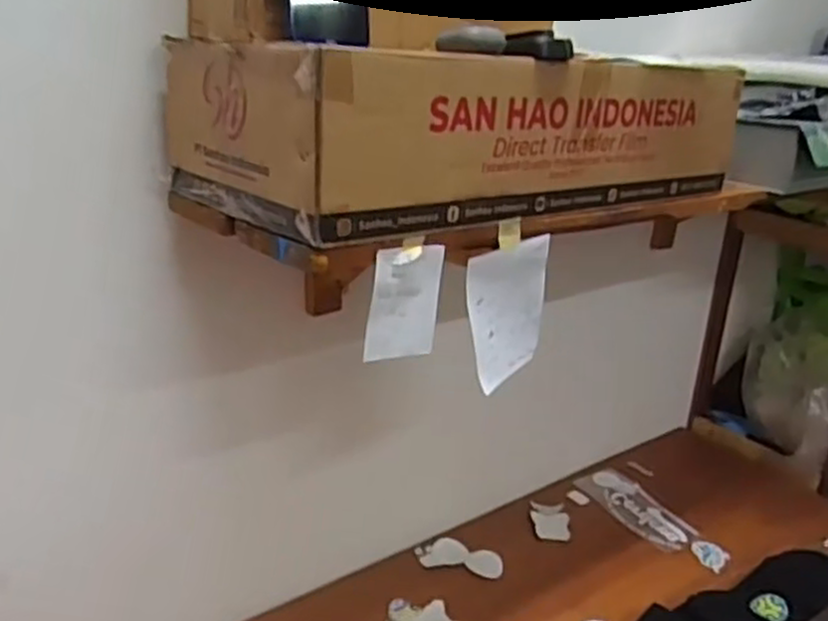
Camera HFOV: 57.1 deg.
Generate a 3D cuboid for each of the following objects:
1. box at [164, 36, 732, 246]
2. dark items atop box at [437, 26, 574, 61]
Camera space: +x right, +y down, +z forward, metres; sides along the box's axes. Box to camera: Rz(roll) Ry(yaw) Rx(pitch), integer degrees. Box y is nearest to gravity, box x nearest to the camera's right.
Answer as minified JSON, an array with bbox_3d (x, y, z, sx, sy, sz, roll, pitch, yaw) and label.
[{"bbox_3d":[0.071,-0.215,0.865,0.609,0.147,0.284,-13,27,-37],"label":"box"},{"bbox_3d":[0.087,-0.251,0.710,0.124,0.024,0.049,-10,25,-33],"label":"dark items atop box"}]

